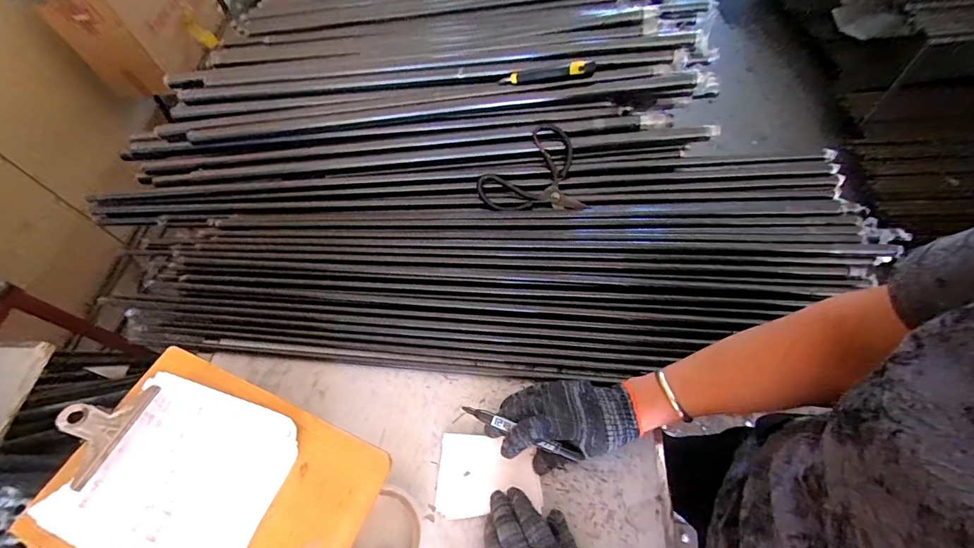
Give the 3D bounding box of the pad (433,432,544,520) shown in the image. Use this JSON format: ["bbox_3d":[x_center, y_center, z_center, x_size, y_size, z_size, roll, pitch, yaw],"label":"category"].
[{"bbox_3d":[0.002,0.224,0.464,0.112,0.009,0.082,3,59,6],"label":"pad"}]

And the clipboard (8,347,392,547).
[{"bbox_3d":[-0.257,0.196,0.379,0.291,0.016,0.190,19,62,15],"label":"clipboard"}]

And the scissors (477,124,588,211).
[{"bbox_3d":[0.062,-0.158,0.663,0.154,0.017,0.153,-11,72,3],"label":"scissors"}]

